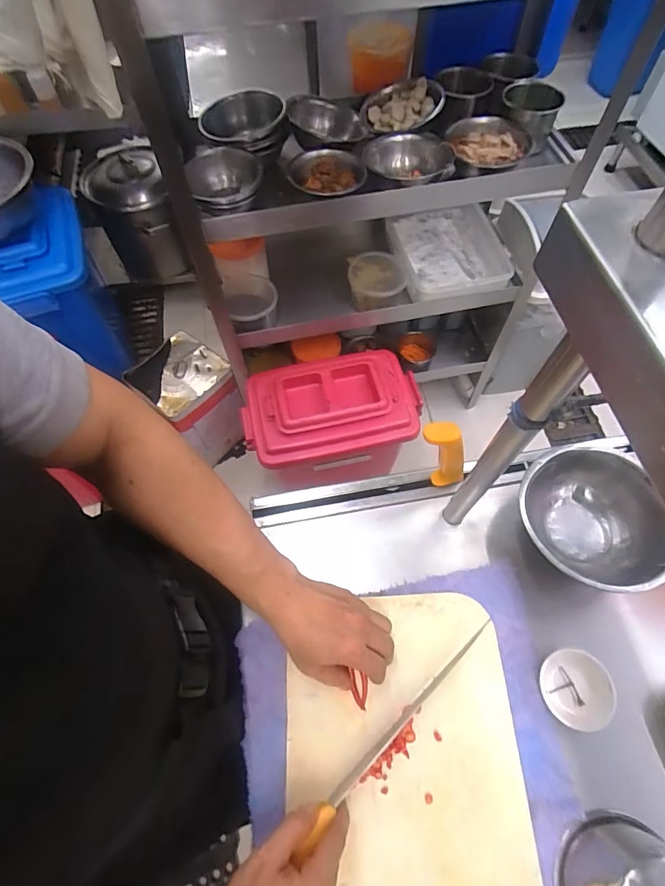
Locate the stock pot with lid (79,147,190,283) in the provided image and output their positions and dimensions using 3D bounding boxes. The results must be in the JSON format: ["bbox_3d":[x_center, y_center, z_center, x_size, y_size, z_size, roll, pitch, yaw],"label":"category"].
[{"bbox_3d":[-0.694,-0.780,1.575,0.256,0.373,0.272,-19,64,-8],"label":"stock pot with lid"}]

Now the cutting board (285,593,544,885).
[{"bbox_3d":[0.070,0.336,0.427,0.226,0.022,0.345,-4,62,2],"label":"cutting board"}]

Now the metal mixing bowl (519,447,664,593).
[{"bbox_3d":[0.294,0.094,0.516,0.144,0.070,0.161,-13,63,-5],"label":"metal mixing bowl"}]

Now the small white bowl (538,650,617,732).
[{"bbox_3d":[0.255,0.257,0.457,0.063,0.025,0.071,4,63,3],"label":"small white bowl"}]

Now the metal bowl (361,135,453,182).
[{"bbox_3d":[0.149,-0.552,0.871,0.160,0.041,0.157,-29,65,-13],"label":"metal bowl"}]

